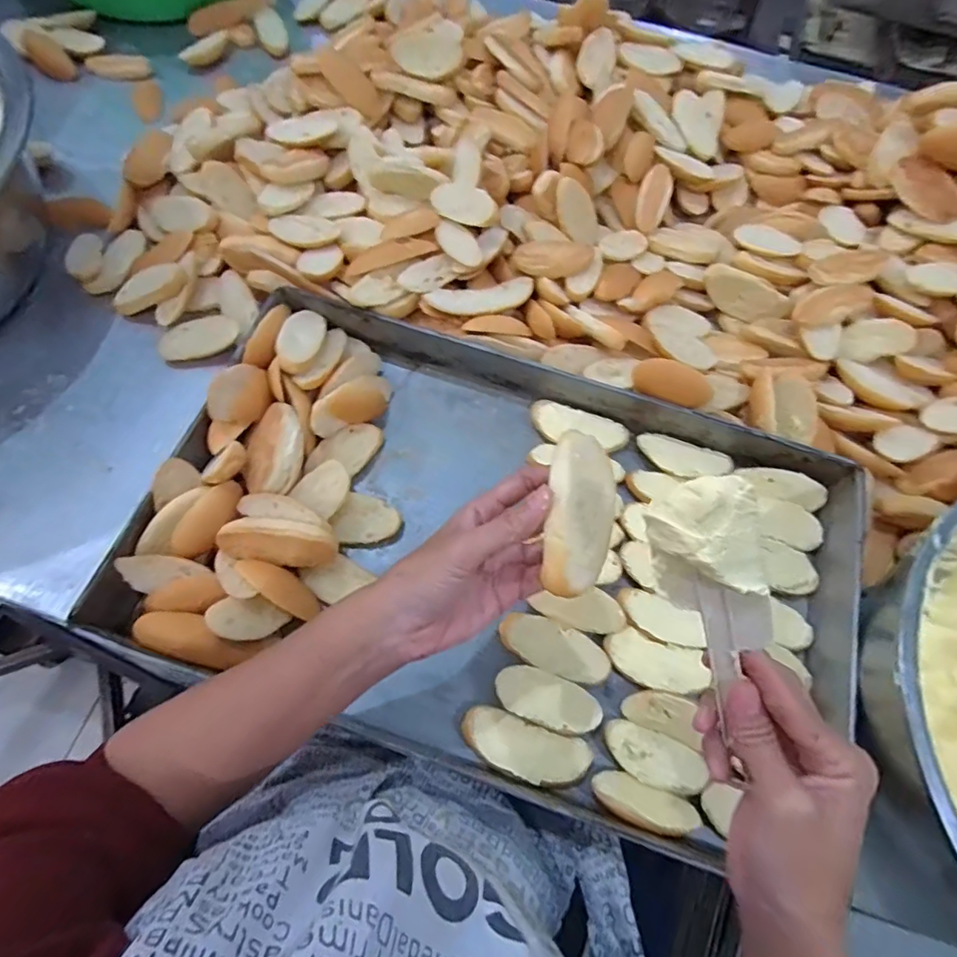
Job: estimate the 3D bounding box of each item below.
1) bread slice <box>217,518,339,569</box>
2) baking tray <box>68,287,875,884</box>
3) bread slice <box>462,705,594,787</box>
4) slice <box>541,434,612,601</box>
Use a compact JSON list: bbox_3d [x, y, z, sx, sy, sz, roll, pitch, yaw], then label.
[{"bbox_3d":[-0.172,0.054,0.450,0.094,0.026,0.036,10,67,-13],"label":"bread slice"},{"bbox_3d":[0.023,0.060,0.468,0.594,0.067,0.363,19,68,4],"label":"baking tray"},{"bbox_3d":[0.038,0.222,0.428,0.105,0.019,0.042,18,68,4],"label":"bread slice"},{"bbox_3d":[0.056,0.021,0.297,0.043,0.015,0.093,24,63,-25],"label":"slice"}]

